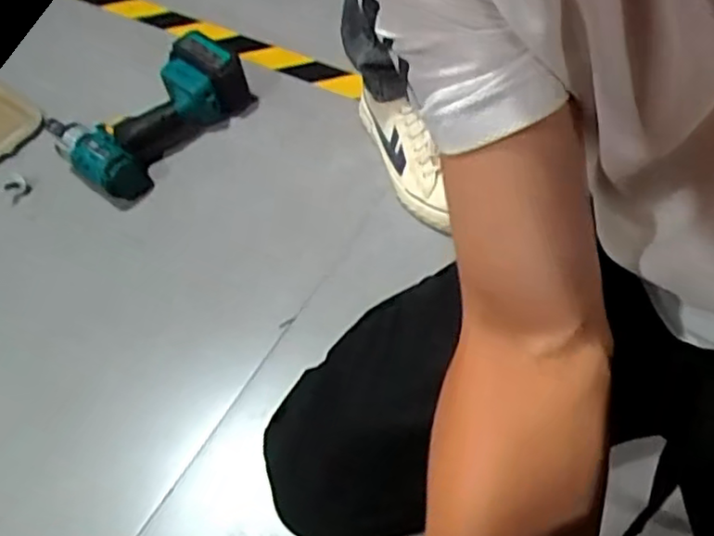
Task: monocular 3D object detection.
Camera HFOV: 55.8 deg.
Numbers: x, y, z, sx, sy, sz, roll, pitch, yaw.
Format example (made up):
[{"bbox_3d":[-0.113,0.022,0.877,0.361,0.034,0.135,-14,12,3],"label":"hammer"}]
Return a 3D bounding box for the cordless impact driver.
[{"bbox_3d":[-0.284,-0.219,0.916,0.159,0.083,0.260,34,65,24],"label":"cordless impact driver"}]

